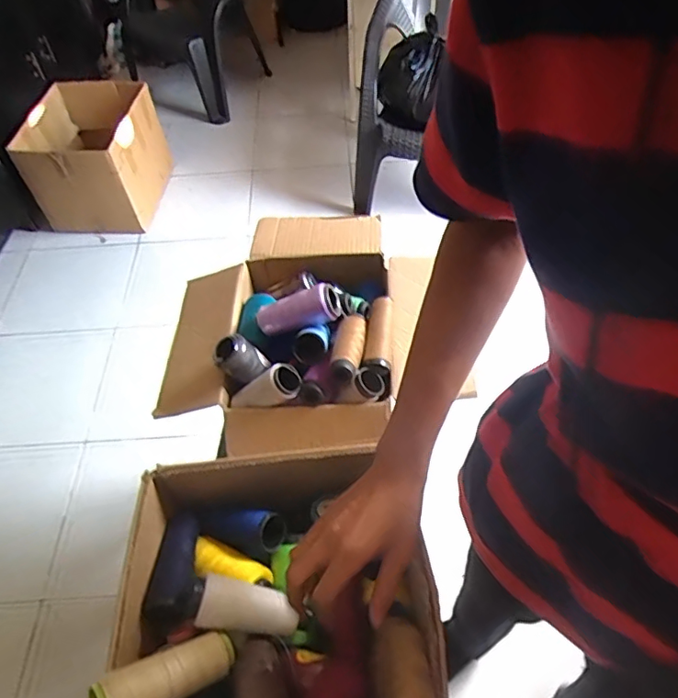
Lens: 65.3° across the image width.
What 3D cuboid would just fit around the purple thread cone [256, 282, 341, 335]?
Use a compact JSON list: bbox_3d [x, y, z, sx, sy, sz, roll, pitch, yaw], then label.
[{"bbox_3d":[-0.057,-0.054,0.741,0.117,0.048,0.044,-16,49,19],"label":"purple thread cone"}]

